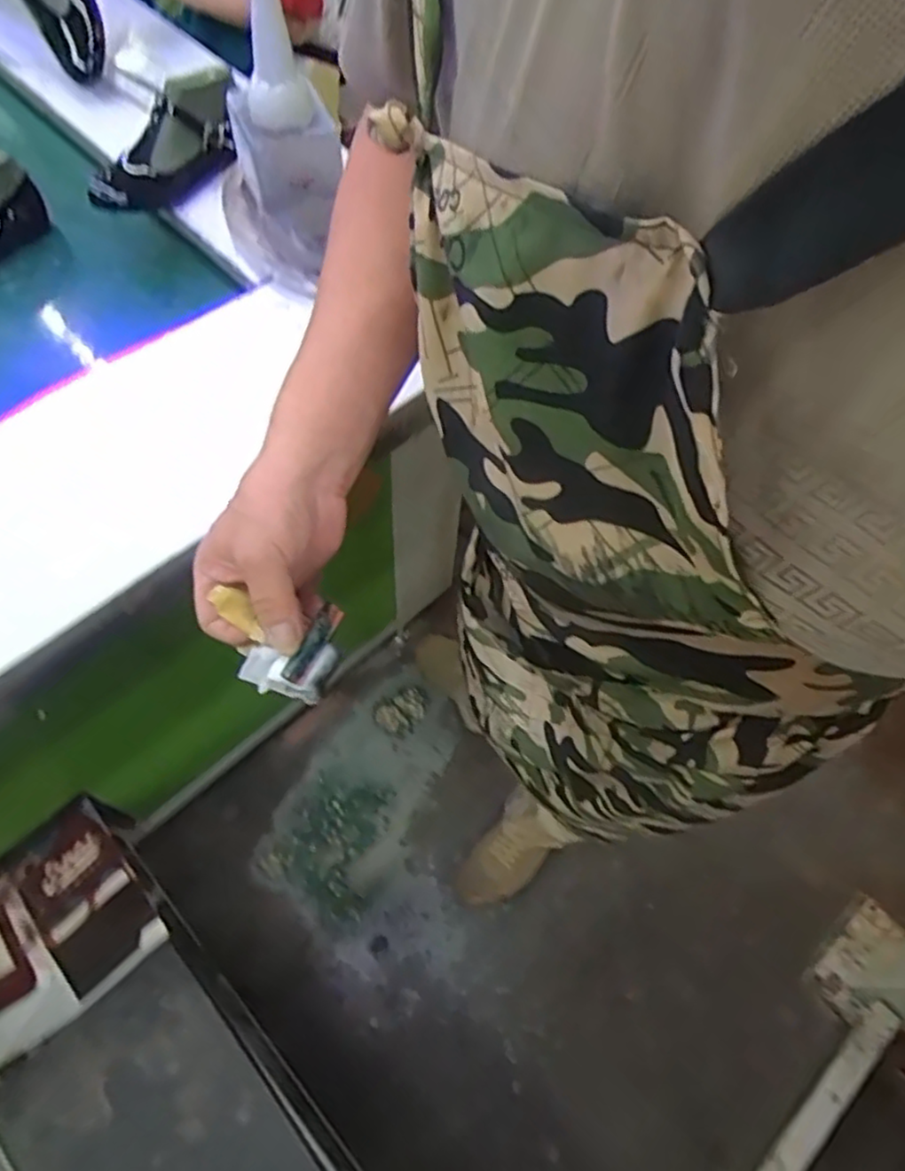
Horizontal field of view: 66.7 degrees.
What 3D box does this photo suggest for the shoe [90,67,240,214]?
[{"bbox_3d":[-0.333,-0.531,0.827,0.064,0.089,0.234,37,81,16],"label":"shoe"}]

